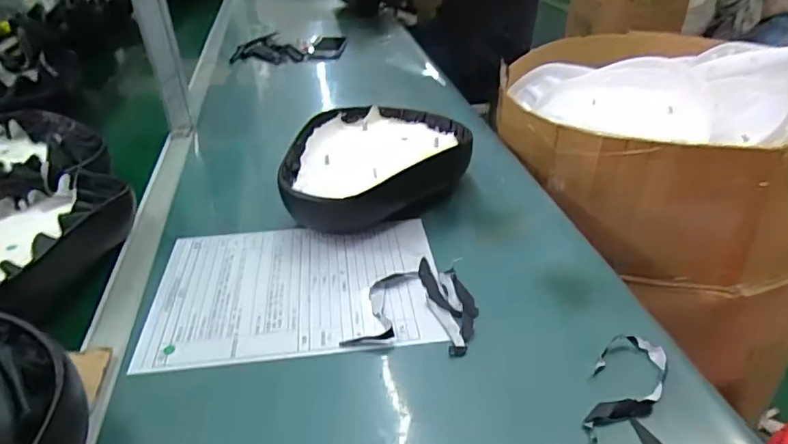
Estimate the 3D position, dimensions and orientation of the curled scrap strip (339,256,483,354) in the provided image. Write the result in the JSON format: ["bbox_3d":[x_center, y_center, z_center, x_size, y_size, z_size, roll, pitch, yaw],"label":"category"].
[{"bbox_3d":[0.026,0.081,0.528,0.109,0.008,0.127,7,33,11],"label":"curled scrap strip"}]

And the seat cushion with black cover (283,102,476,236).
[{"bbox_3d":[-0.016,-0.073,0.709,0.224,0.074,0.272,5,33,8],"label":"seat cushion with black cover"}]

